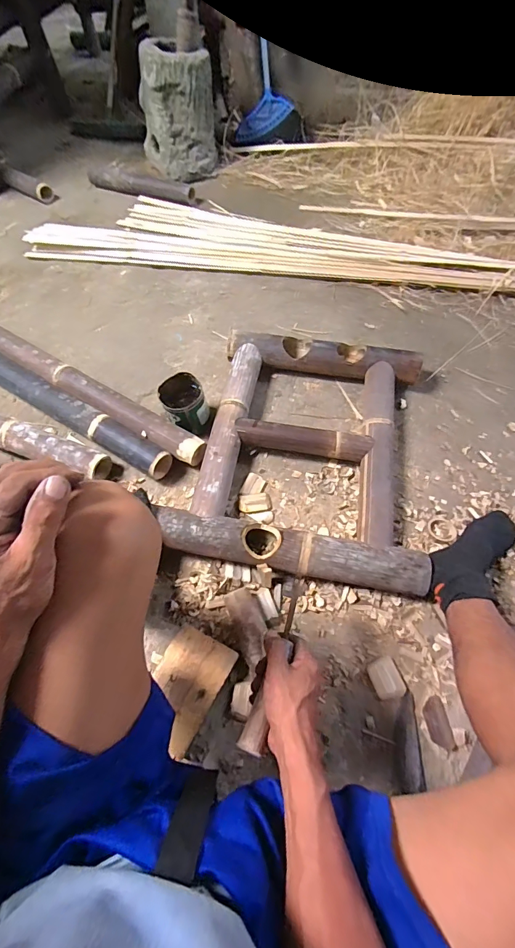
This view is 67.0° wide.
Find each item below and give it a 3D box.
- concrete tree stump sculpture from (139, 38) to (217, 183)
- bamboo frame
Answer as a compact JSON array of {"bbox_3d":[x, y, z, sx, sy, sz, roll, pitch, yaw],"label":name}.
[{"bbox_3d":[-0.284,-1.249,1.362,0.187,0.346,0.201,39,69,21],"label":"concrete tree stump sculpture"},{"bbox_3d":[0.103,-0.071,0.850,0.496,0.087,0.578,9,65,8],"label":"bamboo frame"}]

